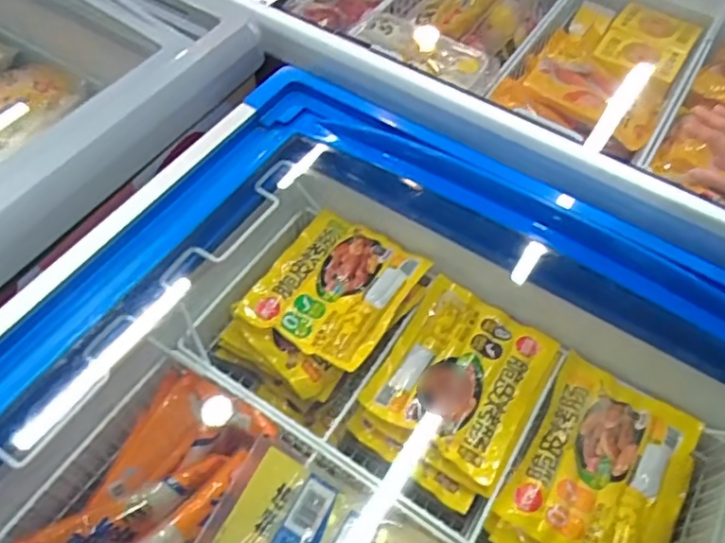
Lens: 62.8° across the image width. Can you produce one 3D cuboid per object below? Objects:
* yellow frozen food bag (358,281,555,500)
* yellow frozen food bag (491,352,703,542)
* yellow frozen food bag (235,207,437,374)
[{"bbox_3d":[0.120,0.123,0.722,0.178,0.019,0.200,29,60,16],"label":"yellow frozen food bag"},{"bbox_3d":[0.273,0.222,0.679,0.173,0.028,0.220,29,60,16],"label":"yellow frozen food bag"},{"bbox_3d":[-0.034,0.022,0.761,0.175,0.039,0.206,29,60,16],"label":"yellow frozen food bag"}]

